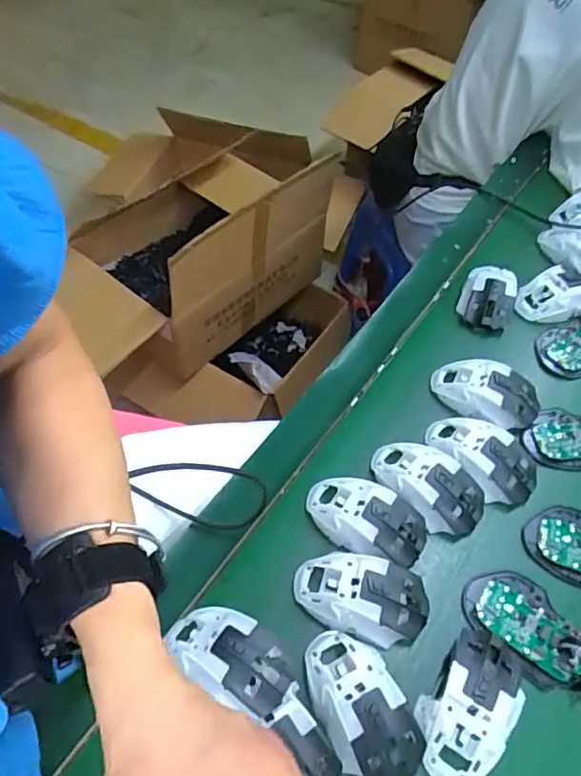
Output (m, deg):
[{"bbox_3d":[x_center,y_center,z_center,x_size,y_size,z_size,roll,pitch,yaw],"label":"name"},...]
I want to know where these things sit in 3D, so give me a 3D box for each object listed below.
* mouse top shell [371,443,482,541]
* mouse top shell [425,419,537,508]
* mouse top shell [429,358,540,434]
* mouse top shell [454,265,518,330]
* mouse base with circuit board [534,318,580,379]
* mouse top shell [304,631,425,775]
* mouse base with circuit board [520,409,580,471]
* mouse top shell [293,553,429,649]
[{"bbox_3d":[0.137,0.093,0.560,0.064,0.034,0.114,-37,69,-26],"label":"mouse top shell"},{"bbox_3d":[0.198,0.067,0.578,0.067,0.031,0.113,-36,68,-26],"label":"mouse top shell"},{"bbox_3d":[0.215,0.006,0.621,0.112,0.034,0.070,12,57,1],"label":"mouse top shell"},{"bbox_3d":[0.250,-0.115,0.712,0.065,0.038,0.096,20,58,6],"label":"mouse top shell"},{"bbox_3d":[0.349,-0.054,0.678,0.109,0.023,0.072,-18,62,-17],"label":"mouse base with circuit board"},{"bbox_3d":[0.055,0.248,0.443,0.063,0.033,0.115,-18,62,-17],"label":"mouse top shell"},{"bbox_3d":[0.308,0.053,0.606,0.116,0.035,0.066,4,57,-5],"label":"mouse base with circuit board"},{"bbox_3d":[0.061,0.183,0.493,0.114,0.034,0.066,12,57,1],"label":"mouse top shell"}]

